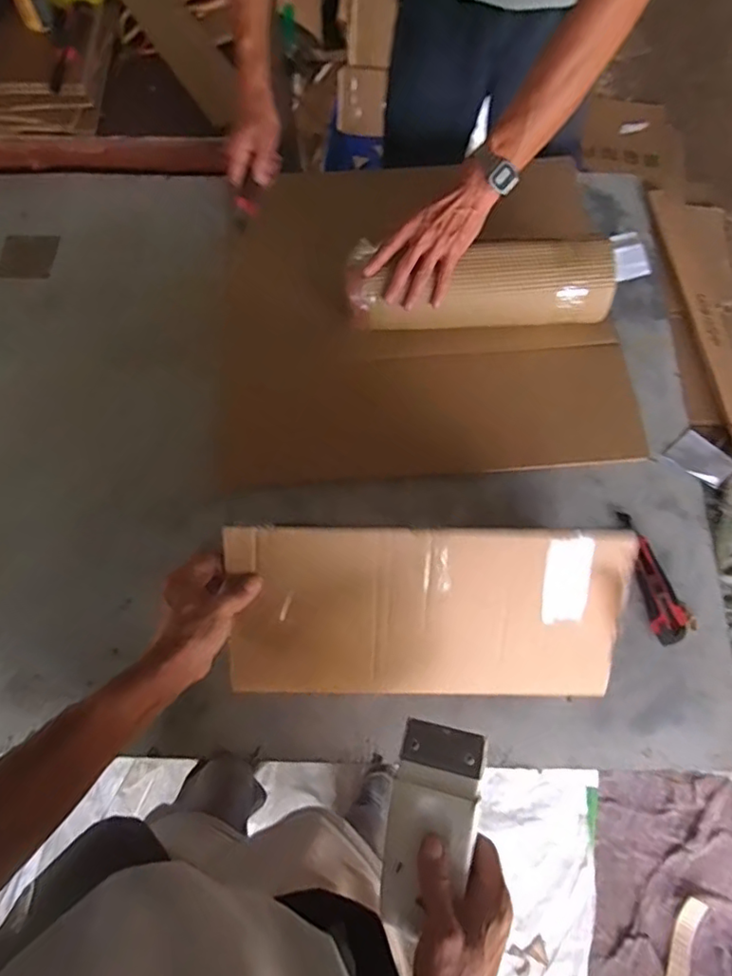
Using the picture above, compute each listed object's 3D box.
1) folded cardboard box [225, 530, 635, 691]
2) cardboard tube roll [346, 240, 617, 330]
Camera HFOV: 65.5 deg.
[{"bbox_3d":[0.063,0.135,0.585,0.391,0.021,0.192,1,109,-1],"label":"folded cardboard box"},{"bbox_3d":[0.160,-0.279,0.811,0.366,0.118,0.091,-1,71,-1],"label":"cardboard tube roll"}]

